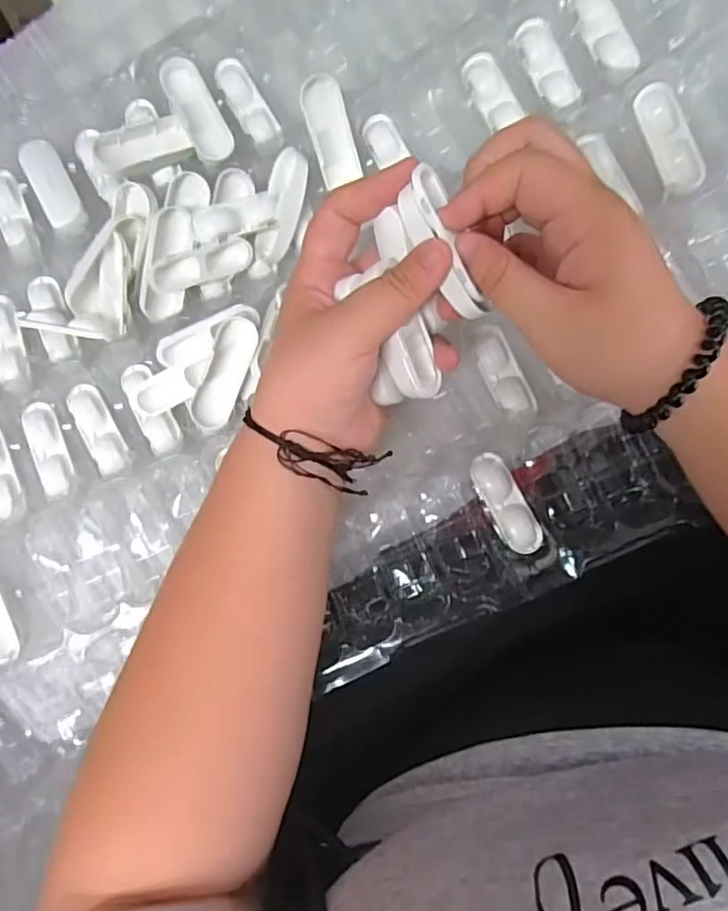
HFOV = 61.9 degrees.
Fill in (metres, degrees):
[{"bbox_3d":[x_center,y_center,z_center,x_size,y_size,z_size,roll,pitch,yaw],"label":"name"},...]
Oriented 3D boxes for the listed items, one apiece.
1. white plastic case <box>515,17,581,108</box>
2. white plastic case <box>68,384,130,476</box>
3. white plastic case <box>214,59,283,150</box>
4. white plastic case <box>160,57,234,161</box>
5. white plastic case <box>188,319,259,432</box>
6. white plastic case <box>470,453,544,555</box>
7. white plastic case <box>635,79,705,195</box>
[{"bbox_3d":[0.111,-0.238,0.367,0.021,0.011,0.060,-24,92,8],"label":"white plastic case"},{"bbox_3d":[-0.159,-0.016,0.363,0.018,0.006,0.060,-32,78,8],"label":"white plastic case"},{"bbox_3d":[-0.073,-0.221,0.383,0.019,0.005,0.059,-31,91,8],"label":"white plastic case"},{"bbox_3d":[-0.101,-0.209,0.371,0.022,0.016,0.061,-29,91,8],"label":"white plastic case"},{"bbox_3d":[-0.082,-0.048,0.357,0.020,0.013,0.065,23,97,4],"label":"white plastic case"},{"bbox_3d":[0.083,0.028,0.354,0.021,0.009,0.062,-29,91,8],"label":"white plastic case"},{"bbox_3d":[0.167,-0.173,0.331,0.020,0.009,0.061,-22,92,7],"label":"white plastic case"}]

